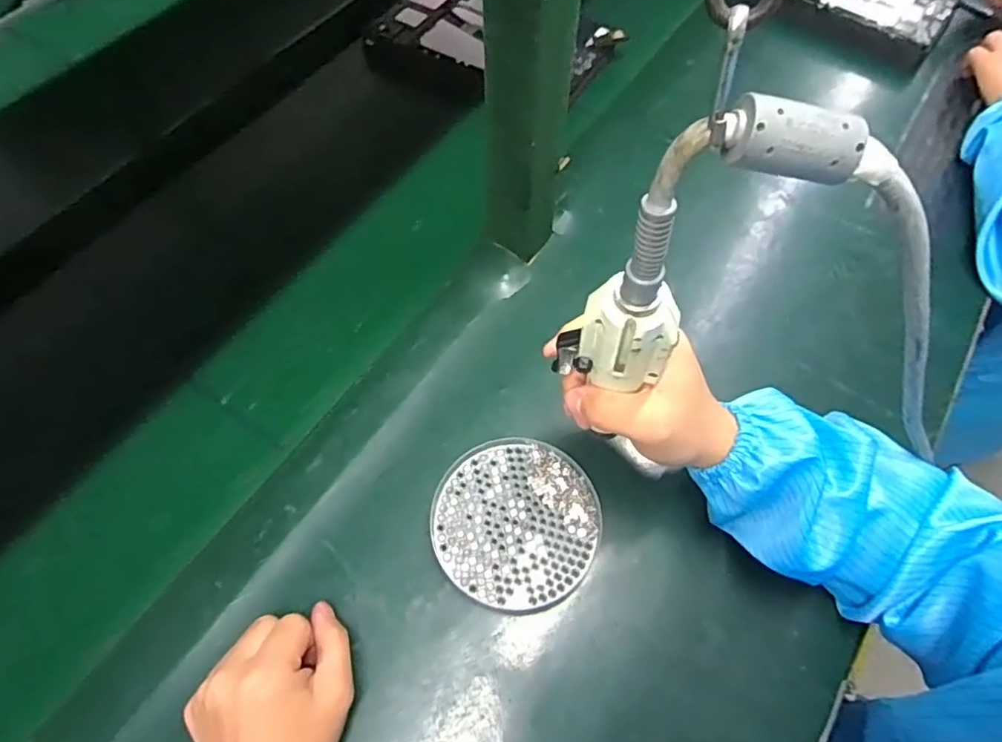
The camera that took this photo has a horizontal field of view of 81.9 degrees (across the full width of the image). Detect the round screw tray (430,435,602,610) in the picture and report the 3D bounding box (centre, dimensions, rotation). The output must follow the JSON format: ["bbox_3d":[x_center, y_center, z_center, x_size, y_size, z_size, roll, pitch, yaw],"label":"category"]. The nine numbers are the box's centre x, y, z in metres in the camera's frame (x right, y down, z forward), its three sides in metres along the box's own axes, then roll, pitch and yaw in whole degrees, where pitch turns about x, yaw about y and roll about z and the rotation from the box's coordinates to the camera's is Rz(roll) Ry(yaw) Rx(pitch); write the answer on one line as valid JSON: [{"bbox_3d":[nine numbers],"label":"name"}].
[{"bbox_3d":[0.010,0.103,0.400,0.115,0.016,0.110,0,63,0],"label":"round screw tray"}]

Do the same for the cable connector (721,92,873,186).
[{"bbox_3d":[0.083,-0.064,0.161,0.037,0.016,0.014,8,64,5],"label":"cable connector"}]

